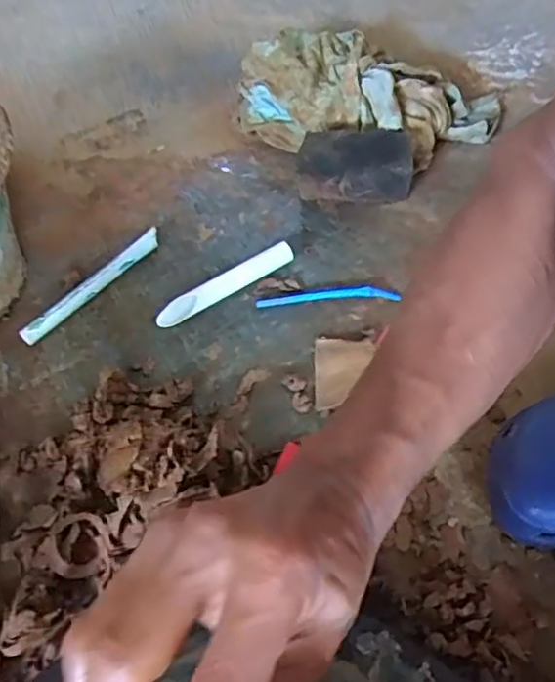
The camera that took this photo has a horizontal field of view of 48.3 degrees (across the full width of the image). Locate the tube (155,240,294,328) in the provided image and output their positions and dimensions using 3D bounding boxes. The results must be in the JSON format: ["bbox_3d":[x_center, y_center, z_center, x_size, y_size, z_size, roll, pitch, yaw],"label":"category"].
[{"bbox_3d":[-0.052,-0.059,0.623,0.150,0.024,0.020,-28,58,-15],"label":"tube"}]

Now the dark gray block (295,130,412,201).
[{"bbox_3d":[0.085,-0.193,0.687,0.119,0.057,0.065,4,55,6],"label":"dark gray block"}]

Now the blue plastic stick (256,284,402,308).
[{"bbox_3d":[0.049,-0.044,0.606,0.137,0.007,0.018,-3,55,1],"label":"blue plastic stick"}]

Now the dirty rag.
[{"bbox_3d":[0.103,-0.296,0.745,0.321,0.069,0.168,11,56,11],"label":"dirty rag"}]

